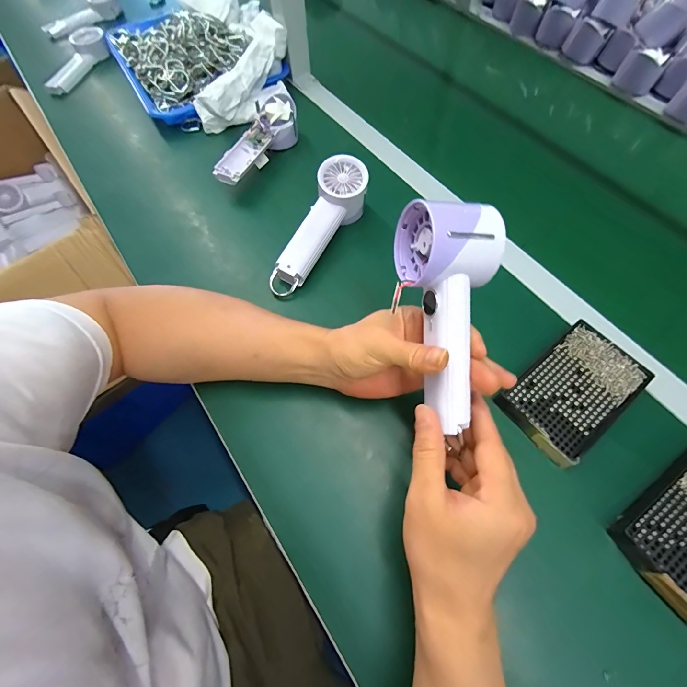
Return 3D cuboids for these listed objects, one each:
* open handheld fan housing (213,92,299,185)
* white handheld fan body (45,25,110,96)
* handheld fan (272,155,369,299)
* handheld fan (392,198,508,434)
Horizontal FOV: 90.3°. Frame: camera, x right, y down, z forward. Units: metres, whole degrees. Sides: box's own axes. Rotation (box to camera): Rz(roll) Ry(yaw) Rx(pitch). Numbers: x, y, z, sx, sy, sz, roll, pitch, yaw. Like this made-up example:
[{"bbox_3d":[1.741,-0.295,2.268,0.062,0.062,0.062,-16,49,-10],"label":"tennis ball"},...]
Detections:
[{"bbox_3d":[-0.124,-0.296,0.514,0.065,0.054,0.177,18,66,10],"label":"open handheld fan housing"},{"bbox_3d":[-0.502,-0.536,0.649,0.057,0.028,0.176,5,65,4],"label":"white handheld fan body"},{"bbox_3d":[-0.026,-0.142,0.436,0.063,0.072,0.194,22,72,16],"label":"handheld fan"},{"bbox_3d":[0.081,-0.021,0.259,0.072,0.053,0.165,-3,93,1],"label":"handheld fan"}]

